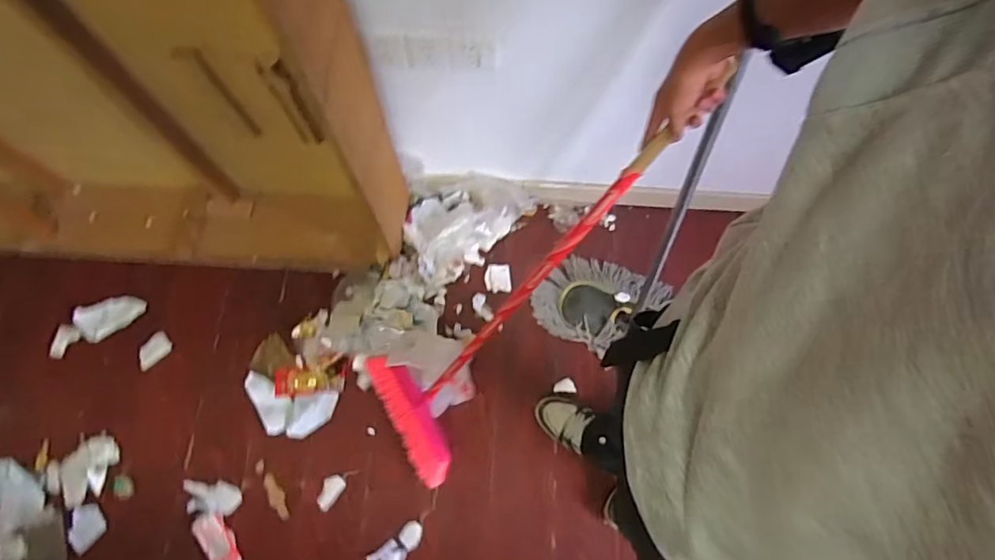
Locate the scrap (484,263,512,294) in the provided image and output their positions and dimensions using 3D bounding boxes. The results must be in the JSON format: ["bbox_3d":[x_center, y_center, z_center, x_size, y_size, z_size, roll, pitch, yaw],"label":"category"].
[{"bbox_3d":[0.000,-0.008,1.436,0.070,0.013,0.081,-3,71,0],"label":"scrap"}]

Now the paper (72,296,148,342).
[{"bbox_3d":[-1.043,0.089,1.434,0.171,0.029,0.107,-32,74,-11],"label":"paper"}]

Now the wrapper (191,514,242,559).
[{"bbox_3d":[-0.645,0.623,1.234,0.073,0.017,0.171,-38,75,-11],"label":"wrapper"}]

